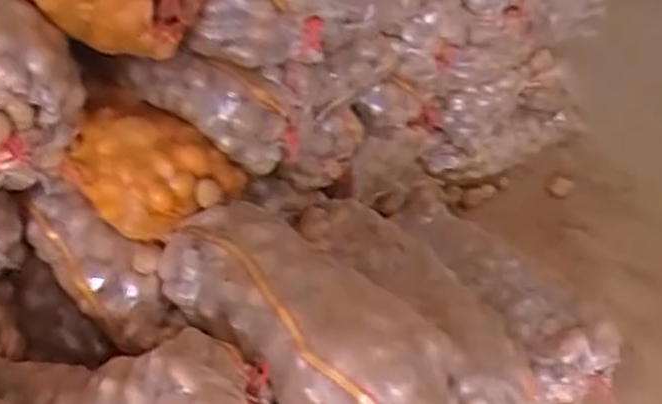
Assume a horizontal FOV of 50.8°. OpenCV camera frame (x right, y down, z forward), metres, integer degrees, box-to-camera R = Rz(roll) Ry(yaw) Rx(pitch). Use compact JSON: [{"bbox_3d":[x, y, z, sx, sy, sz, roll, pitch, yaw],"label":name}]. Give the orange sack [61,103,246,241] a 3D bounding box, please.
[{"bbox_3d":[-0.379,-0.071,1.475,0.331,0.192,0.216,16,44,14],"label":"orange sack"}]

